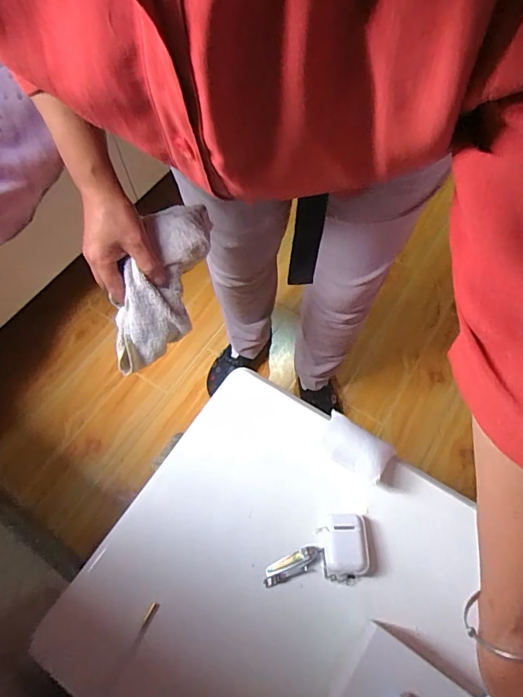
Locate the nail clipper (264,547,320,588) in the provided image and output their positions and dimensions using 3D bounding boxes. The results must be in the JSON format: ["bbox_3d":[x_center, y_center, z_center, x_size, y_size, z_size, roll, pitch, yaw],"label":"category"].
[{"bbox_3d":[0.032,0.231,0.463,0.063,0.014,0.023,-17,63,-7],"label":"nail clipper"}]

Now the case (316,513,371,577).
[{"bbox_3d":[0.088,0.208,0.461,0.047,0.031,0.058,-3,62,0],"label":"case"}]

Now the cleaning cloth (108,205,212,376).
[{"bbox_3d":[-0.119,-0.067,0.523,0.079,0.097,0.217,23,97,13],"label":"cleaning cloth"}]

